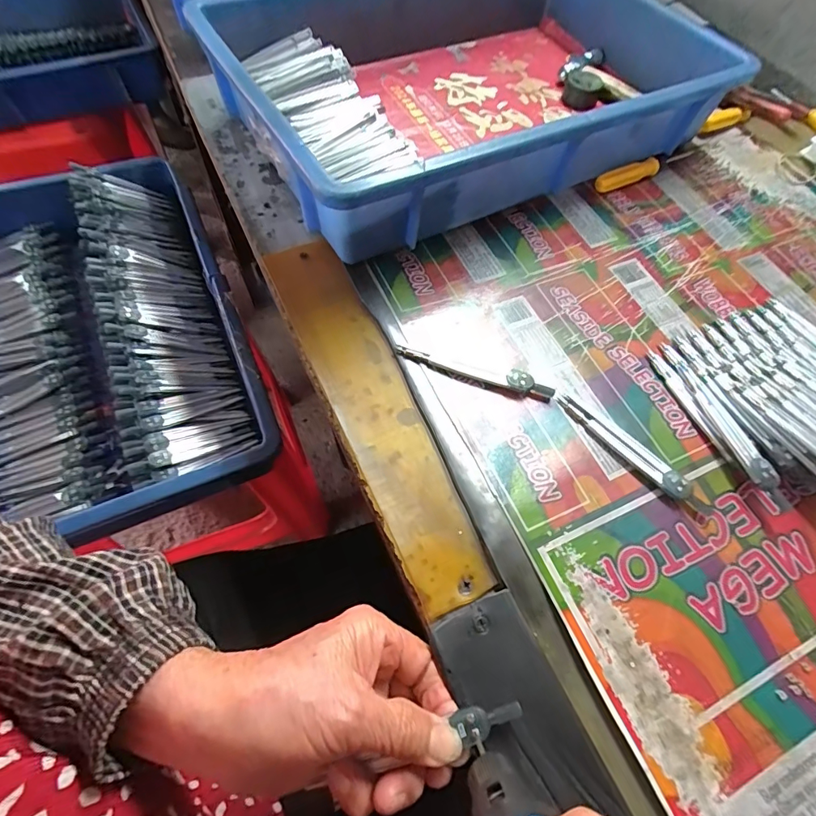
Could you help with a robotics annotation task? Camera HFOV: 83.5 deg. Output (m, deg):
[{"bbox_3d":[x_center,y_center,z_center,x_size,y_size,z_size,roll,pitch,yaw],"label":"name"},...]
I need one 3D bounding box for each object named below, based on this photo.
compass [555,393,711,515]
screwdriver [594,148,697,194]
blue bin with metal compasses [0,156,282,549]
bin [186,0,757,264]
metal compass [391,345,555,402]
[{"bbox_3d":[0.145,0.028,0.297,0.111,0.011,0.012,42,68,17],"label":"compass"},{"bbox_3d":[0.234,-0.232,0.440,0.134,0.013,0.015,-25,67,-15],"label":"screwdriver"},{"bbox_3d":[-0.329,-0.075,0.464,0.286,0.069,0.432,-22,66,-14],"label":"blue bin with metal compasses"},{"bbox_3d":[0.064,-0.307,0.429,0.423,0.083,0.285,-26,67,-16],"label":"bin"},{"bbox_3d":[0.046,-0.025,0.318,0.111,0.009,0.014,13,62,3],"label":"metal compass"}]

